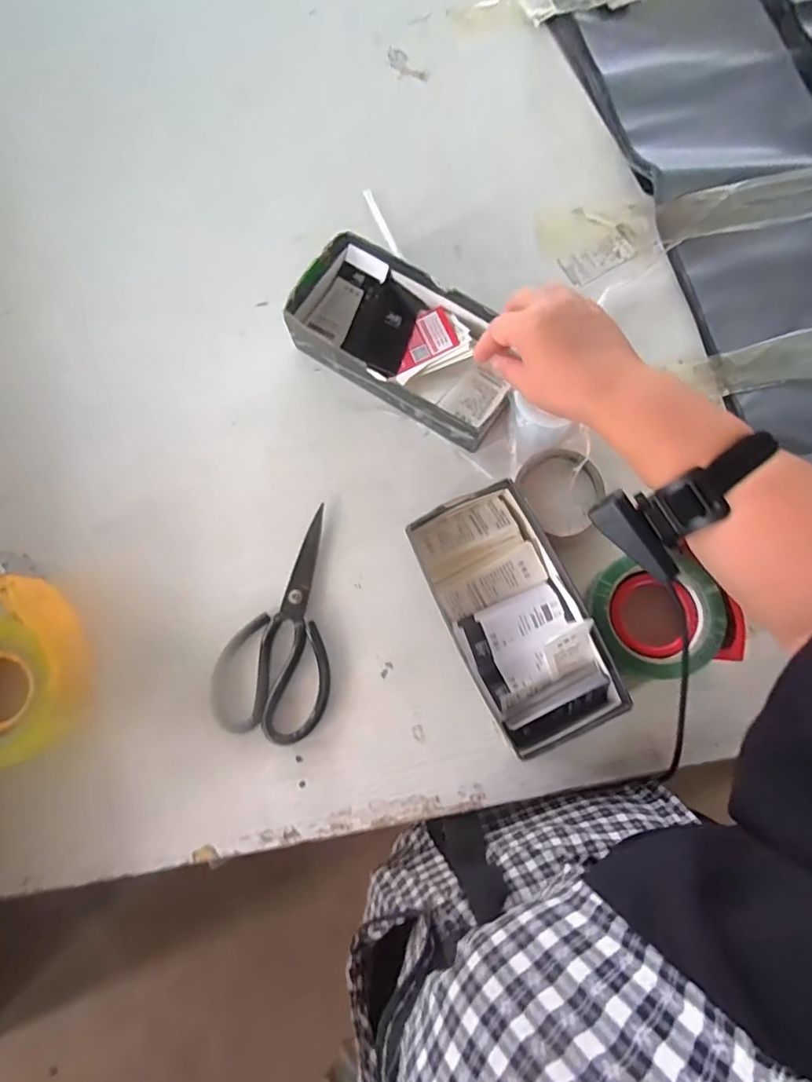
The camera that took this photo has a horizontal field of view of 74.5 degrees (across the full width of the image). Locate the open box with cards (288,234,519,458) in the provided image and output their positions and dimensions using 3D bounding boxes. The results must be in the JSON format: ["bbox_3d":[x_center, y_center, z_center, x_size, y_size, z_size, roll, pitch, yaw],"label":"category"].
[{"bbox_3d":[0.000,-0.189,0.512,0.223,0.049,0.117,37,81,7],"label":"open box with cards"}]

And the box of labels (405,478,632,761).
[{"bbox_3d":[0.093,0.063,0.465,0.111,0.056,0.215,-25,80,-5],"label":"box of labels"}]

